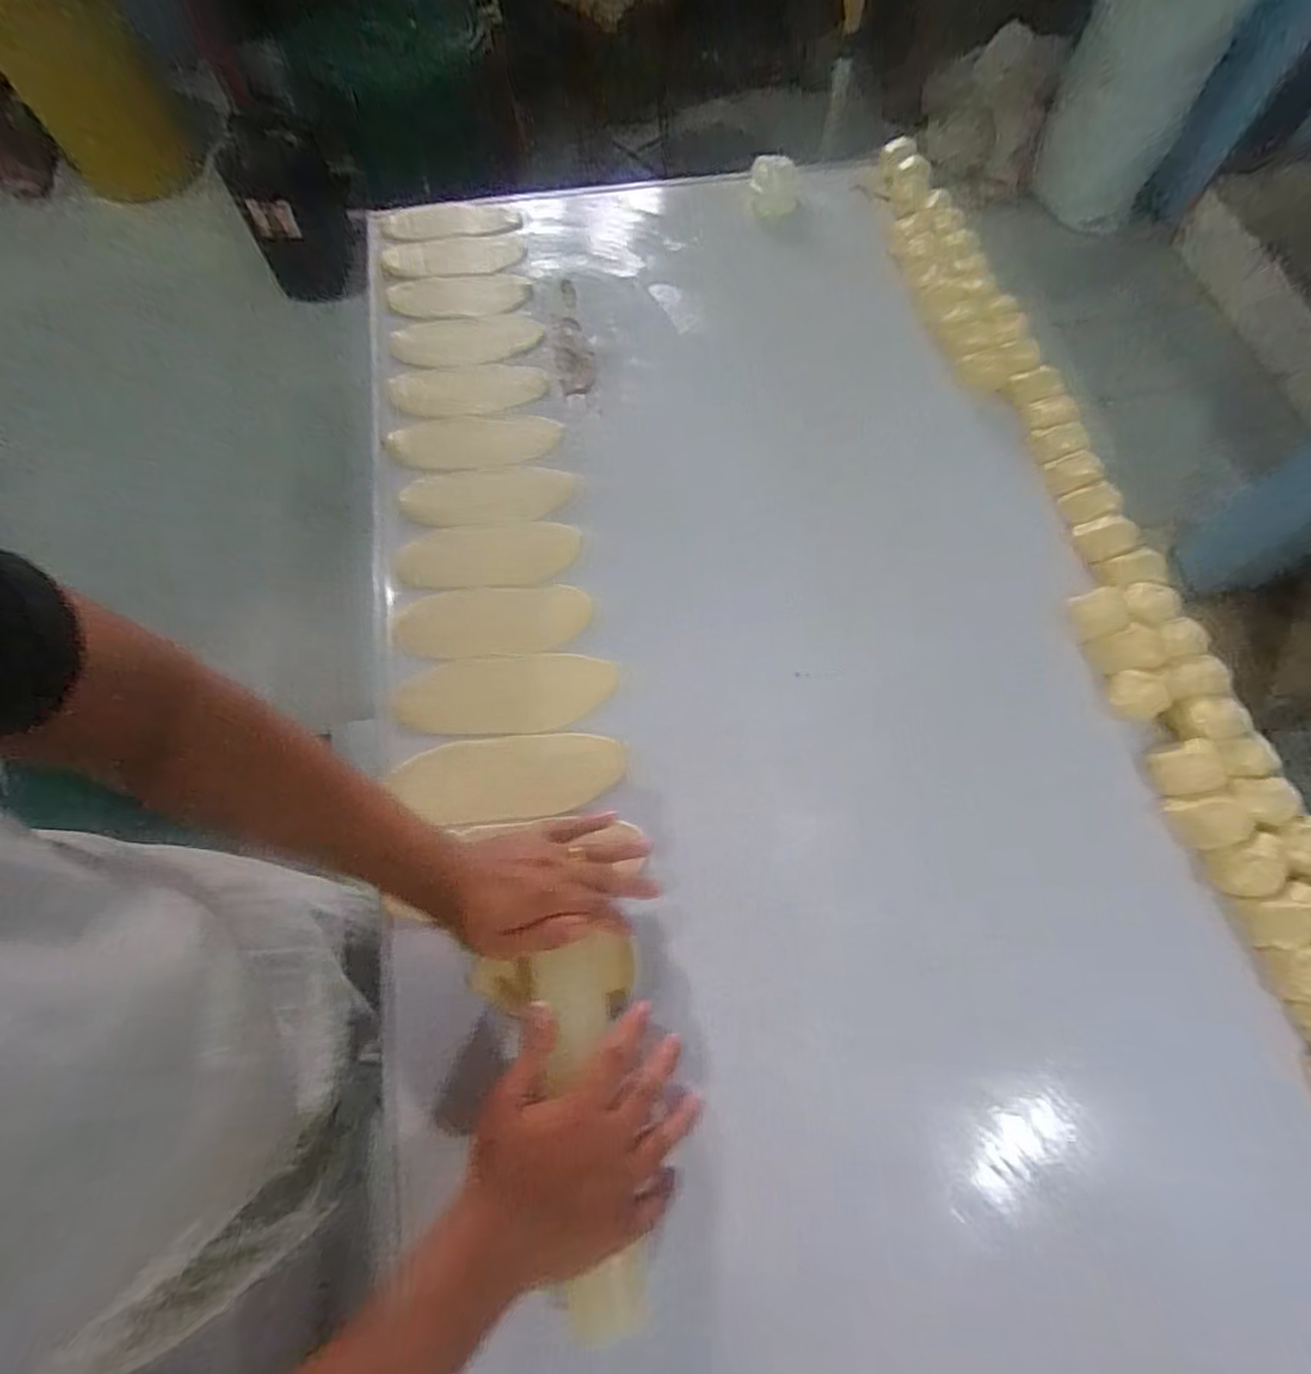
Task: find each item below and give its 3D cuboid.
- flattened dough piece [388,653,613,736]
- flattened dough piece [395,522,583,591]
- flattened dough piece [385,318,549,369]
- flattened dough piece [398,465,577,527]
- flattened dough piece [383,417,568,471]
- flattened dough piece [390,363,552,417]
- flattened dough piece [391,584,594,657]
[{"bbox_3d":[-0.137,0.006,0.598,0.198,0.011,0.075,-5,67,-1],"label":"flattened dough piece"},{"bbox_3d":[-0.170,-0.136,0.662,0.181,0.008,0.073,-6,67,-1],"label":"flattened dough piece"},{"bbox_3d":[-0.234,-0.428,0.792,0.181,0.004,0.080,-10,68,-3],"label":"flattened dough piece"},{"bbox_3d":[-0.179,-0.208,0.690,0.179,0.011,0.074,-7,67,-2],"label":"flattened dough piece"},{"bbox_3d":[-0.203,-0.278,0.722,0.187,0.010,0.079,-5,67,-1],"label":"flattened dough piece"},{"bbox_3d":[-0.219,-0.353,0.759,0.177,0.011,0.077,-9,68,-3],"label":"flattened dough piece"},{"bbox_3d":[-0.158,-0.066,0.627,0.182,0.012,0.076,-7,67,-2],"label":"flattened dough piece"}]

